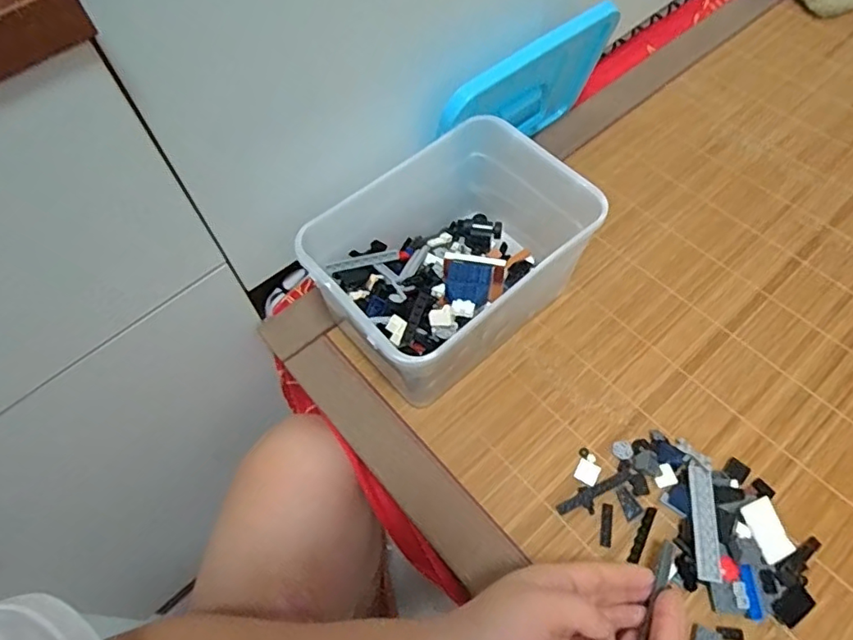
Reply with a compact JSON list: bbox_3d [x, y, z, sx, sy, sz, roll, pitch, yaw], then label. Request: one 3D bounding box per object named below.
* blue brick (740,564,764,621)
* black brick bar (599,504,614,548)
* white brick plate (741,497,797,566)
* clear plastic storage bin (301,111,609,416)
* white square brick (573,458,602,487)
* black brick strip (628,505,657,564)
[{"bbox_3d":[0.222,0.187,0.379,0.010,0.008,0.034,-1,59,3],"label":"blue brick"},{"bbox_3d":[0.136,0.154,0.416,0.009,0.004,0.031,10,60,10],"label":"black brick bar"},{"bbox_3d":[0.246,0.150,0.397,0.030,0.004,0.040,-10,66,-20],"label":"white brick plate"},{"bbox_3d":[0.022,-0.045,0.471,0.212,0.121,0.147,-38,64,-18],"label":"clear plastic storage bin"},{"bbox_3d":[0.128,0.121,0.438,0.017,0.004,0.018,26,64,18],"label":"white square brick"},{"bbox_3d":[0.161,0.160,0.411,0.008,0.006,0.043,27,64,18],"label":"black brick strip"}]

